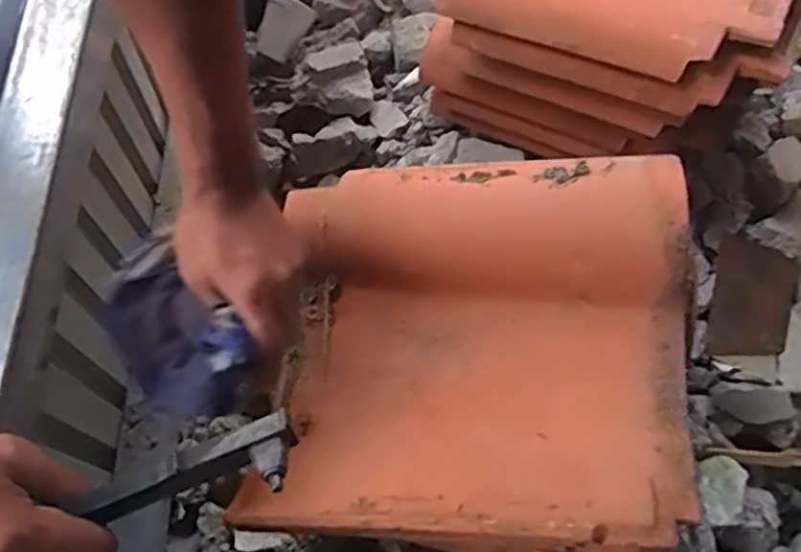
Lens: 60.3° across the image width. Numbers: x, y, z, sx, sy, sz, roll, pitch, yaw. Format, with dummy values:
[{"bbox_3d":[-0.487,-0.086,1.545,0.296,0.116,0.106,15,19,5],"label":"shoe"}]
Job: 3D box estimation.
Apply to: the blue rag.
[{"bbox_3d":[-0.153,0.048,0.477,0.117,0.041,0.072,42,71,15],"label":"blue rag"}]

